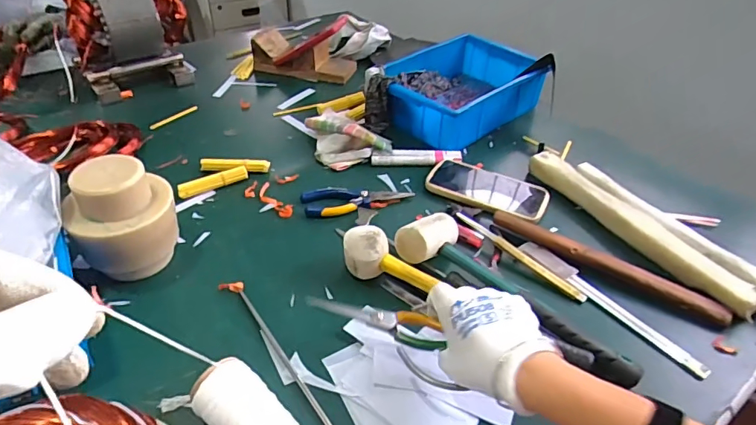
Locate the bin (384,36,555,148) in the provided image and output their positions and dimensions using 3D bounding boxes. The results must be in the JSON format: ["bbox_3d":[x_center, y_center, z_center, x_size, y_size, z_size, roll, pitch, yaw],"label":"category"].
[{"bbox_3d":[0.149,-0.225,0.877,0.284,0.097,0.199,-31,50,-34],"label":"bin"}]

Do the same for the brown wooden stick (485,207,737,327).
[{"bbox_3d":[0.271,0.061,0.597,0.279,0.016,0.027,26,44,25],"label":"brown wooden stick"}]

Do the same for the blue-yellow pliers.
[{"bbox_3d":[-0.027,-0.021,0.688,0.154,0.013,0.059,-7,41,-13],"label":"blue-yellow pliers"}]

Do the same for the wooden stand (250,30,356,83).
[{"bbox_3d":[-0.154,-0.325,1.013,0.207,0.060,0.093,10,40,8],"label":"wooden stand"}]

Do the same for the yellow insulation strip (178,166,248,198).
[{"bbox_3d":[-0.237,-0.045,0.705,0.098,0.016,0.025,-20,45,-25],"label":"yellow insulation strip"}]

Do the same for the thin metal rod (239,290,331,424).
[{"bbox_3d":[-0.069,0.169,0.465,0.007,0.006,0.290,-23,46,-28],"label":"thin metal rod"}]

